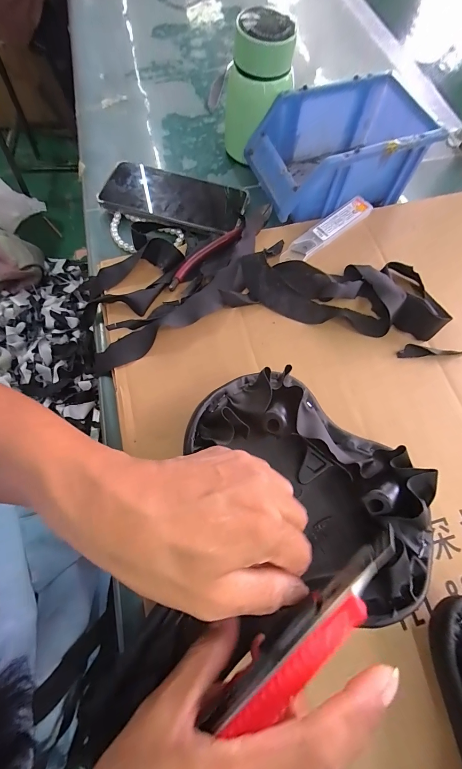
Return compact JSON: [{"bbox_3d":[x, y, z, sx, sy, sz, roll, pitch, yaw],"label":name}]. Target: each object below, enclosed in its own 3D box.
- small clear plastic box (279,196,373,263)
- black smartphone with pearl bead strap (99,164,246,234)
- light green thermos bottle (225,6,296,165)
[{"bbox_3d":[0.107,-0.170,0.337,0.122,0.013,0.025,-39,75,-14],"label":"small clear plastic box"},{"bbox_3d":[-0.066,-0.215,0.352,0.160,0.009,0.080,13,67,3],"label":"black smartphone with pearl bead strap"},{"bbox_3d":[0.031,-0.329,0.352,0.068,0.119,0.064,0,70,1],"label":"light green thermos bottle"}]

